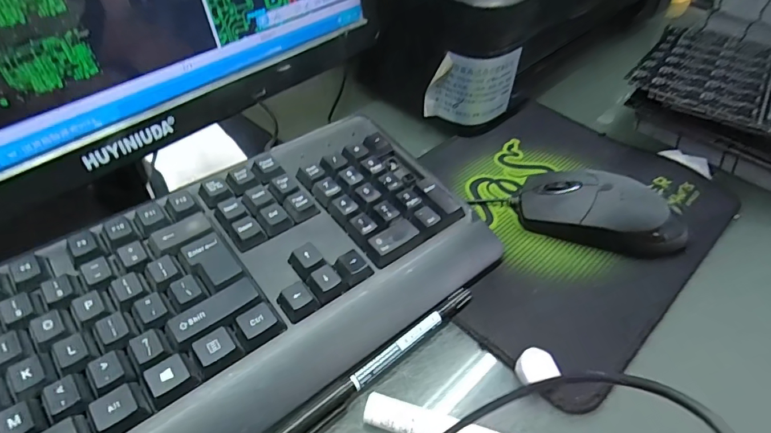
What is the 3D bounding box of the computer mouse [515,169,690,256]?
[{"bbox_3d":[0.154,-0.004,0.322,0.113,0.036,0.054,16,47,14],"label":"computer mouse"}]

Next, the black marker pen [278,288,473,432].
[{"bbox_3d":[-0.001,0.082,0.253,0.139,0.012,0.010,-31,54,-29],"label":"black marker pen"}]

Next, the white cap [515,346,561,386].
[{"bbox_3d":[0.082,0.084,0.251,0.022,0.010,0.019,-11,47,-13],"label":"white cap"}]

